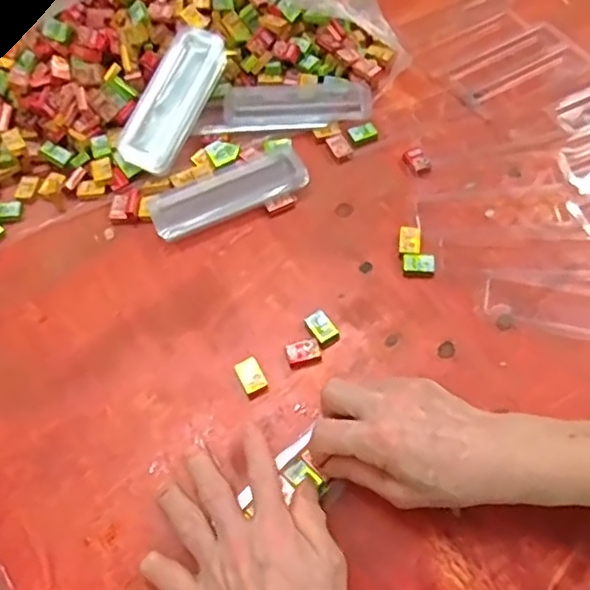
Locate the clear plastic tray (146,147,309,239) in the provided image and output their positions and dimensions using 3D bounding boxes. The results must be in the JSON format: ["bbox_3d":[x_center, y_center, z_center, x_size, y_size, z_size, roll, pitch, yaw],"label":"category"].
[{"bbox_3d":[-0.061,-0.092,0.534,0.139,0.017,0.052,-24,63,-10],"label":"clear plastic tray"}]

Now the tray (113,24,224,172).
[{"bbox_3d":[-0.111,-0.180,0.552,0.052,0.017,0.140,27,80,-13],"label":"tray"}]

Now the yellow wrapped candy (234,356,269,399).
[{"bbox_3d":[-0.032,0.061,0.444,0.017,0.012,0.025,-26,63,-11],"label":"yellow wrapped candy"}]

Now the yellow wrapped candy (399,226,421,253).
[{"bbox_3d":[0.095,-0.046,0.496,0.017,0.004,0.025,7,62,7],"label":"yellow wrapped candy"}]

